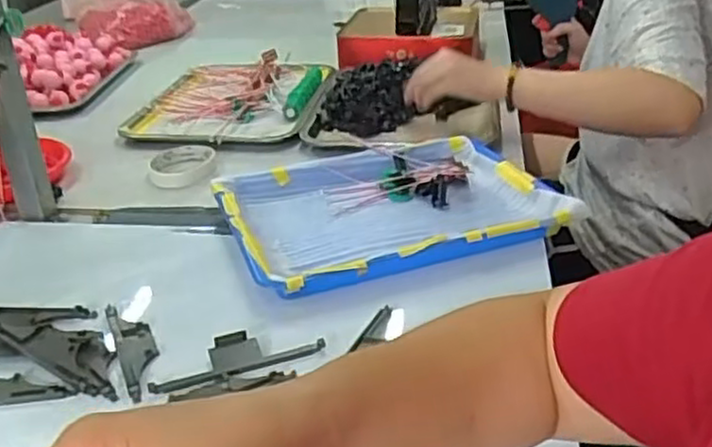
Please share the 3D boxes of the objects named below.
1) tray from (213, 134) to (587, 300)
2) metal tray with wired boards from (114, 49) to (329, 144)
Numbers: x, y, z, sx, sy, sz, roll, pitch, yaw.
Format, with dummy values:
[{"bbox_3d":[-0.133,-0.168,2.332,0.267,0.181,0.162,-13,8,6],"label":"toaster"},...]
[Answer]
[{"bbox_3d":[0.033,-0.023,0.775,0.324,0.028,0.246,-12,30,-15],"label":"tray"},{"bbox_3d":[-0.184,-0.201,1.117,0.265,0.037,0.351,-1,28,3],"label":"metal tray with wired boards"}]

